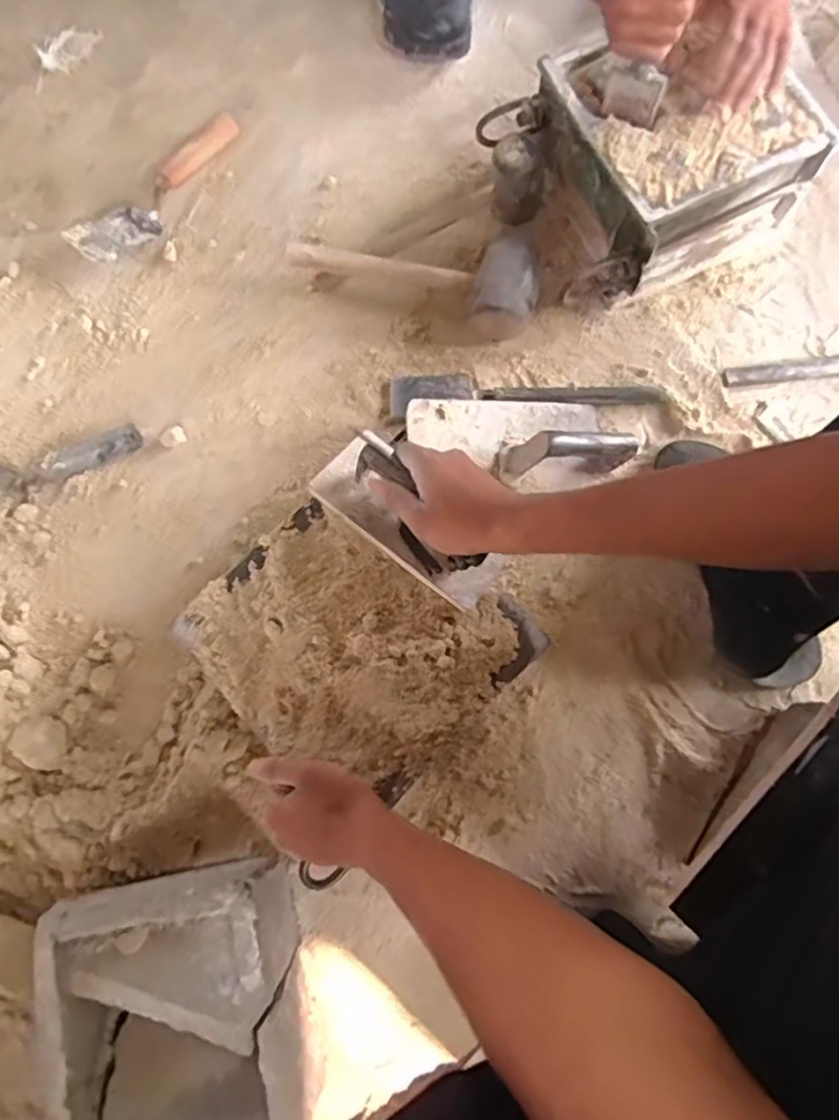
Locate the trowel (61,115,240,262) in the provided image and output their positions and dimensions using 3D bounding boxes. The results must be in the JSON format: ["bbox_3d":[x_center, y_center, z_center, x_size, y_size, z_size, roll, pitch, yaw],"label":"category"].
[{"bbox_3d":[-0.333,-0.474,0.827,0.065,0.046,0.265,41,81,8],"label":"trowel"}]

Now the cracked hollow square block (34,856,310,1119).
[{"bbox_3d":[-0.209,0.388,0.570,0.200,0.107,0.212,-15,74,-2],"label":"cracked hollow square block"}]

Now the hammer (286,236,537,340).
[{"bbox_3d":[-0.004,-0.338,0.739,0.286,0.081,0.081,19,79,4],"label":"hammer"}]

